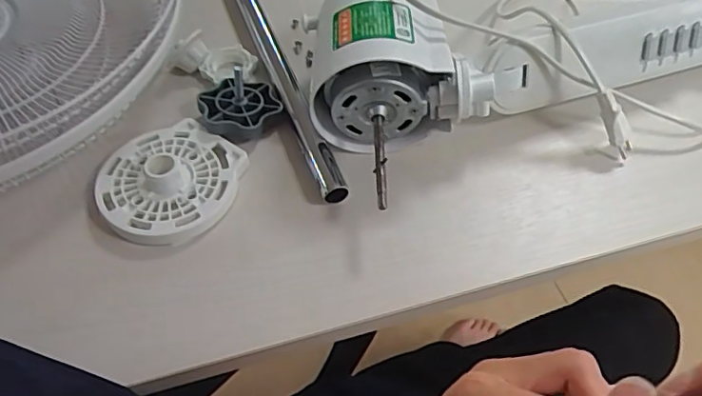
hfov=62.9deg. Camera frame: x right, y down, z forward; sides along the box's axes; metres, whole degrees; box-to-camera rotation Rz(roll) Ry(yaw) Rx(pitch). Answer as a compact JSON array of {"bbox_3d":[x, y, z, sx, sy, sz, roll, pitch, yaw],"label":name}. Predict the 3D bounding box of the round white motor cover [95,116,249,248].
[{"bbox_3d":[-0.155,-0.016,0.492,0.106,0.027,0.116,0,55,1],"label":"round white motor cover"}]

